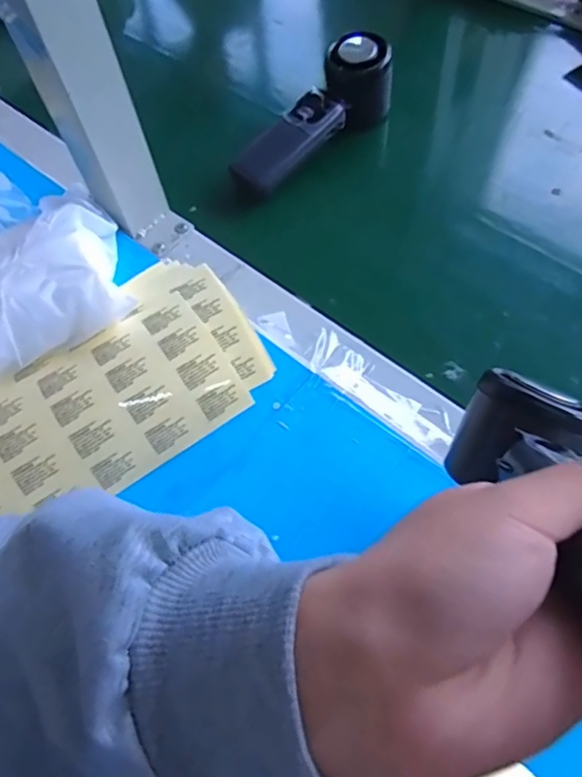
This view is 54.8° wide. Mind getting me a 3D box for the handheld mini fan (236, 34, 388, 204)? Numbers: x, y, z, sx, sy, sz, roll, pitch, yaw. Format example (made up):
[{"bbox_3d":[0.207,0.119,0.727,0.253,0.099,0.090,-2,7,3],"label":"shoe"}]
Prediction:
[{"bbox_3d":[0.019,-0.221,0.466,0.162,0.049,0.052,-44,68,-4],"label":"handheld mini fan"}]

